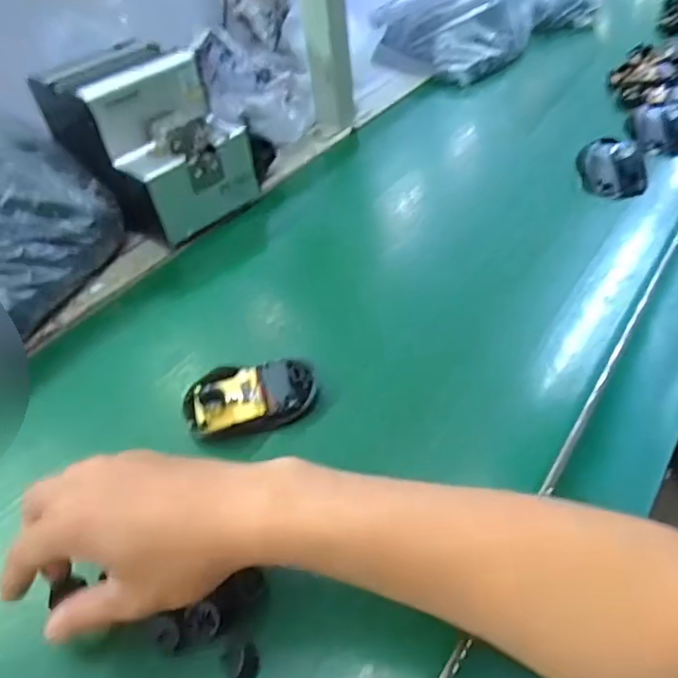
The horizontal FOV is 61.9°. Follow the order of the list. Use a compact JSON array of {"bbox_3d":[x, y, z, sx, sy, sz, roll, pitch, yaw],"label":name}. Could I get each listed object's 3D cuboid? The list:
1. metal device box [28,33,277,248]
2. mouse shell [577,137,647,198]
[{"bbox_3d":[-0.201,-0.213,0.606,0.188,0.143,0.136,31,49,28],"label":"metal device box"},{"bbox_3d":[0.289,-0.180,0.593,0.051,0.036,0.079,-4,42,-7],"label":"mouse shell"}]

